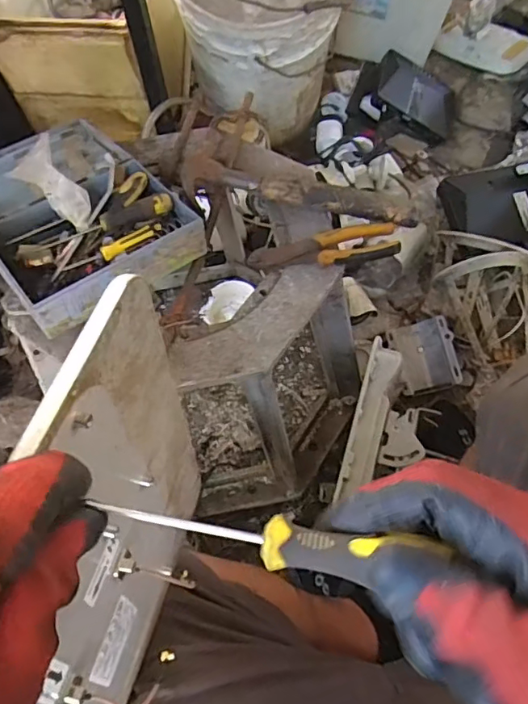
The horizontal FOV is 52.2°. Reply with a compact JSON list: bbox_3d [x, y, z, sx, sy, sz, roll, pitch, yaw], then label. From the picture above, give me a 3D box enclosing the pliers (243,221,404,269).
[{"bbox_3d":[0.073,-0.117,0.641,0.174,0.041,0.054,-9,65,-1],"label":"pliers"}]

